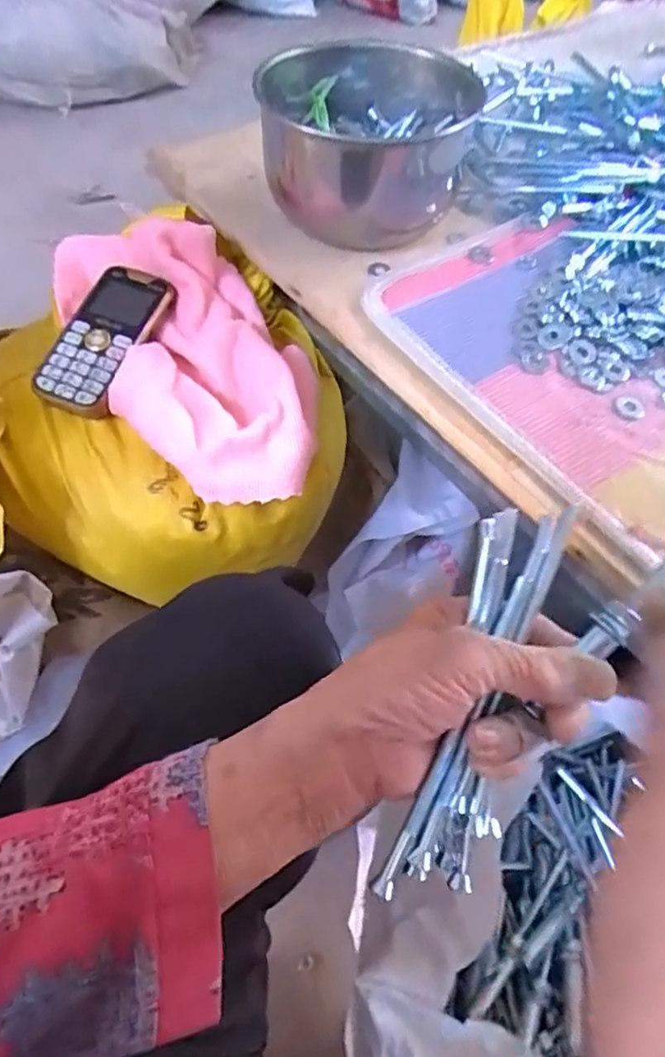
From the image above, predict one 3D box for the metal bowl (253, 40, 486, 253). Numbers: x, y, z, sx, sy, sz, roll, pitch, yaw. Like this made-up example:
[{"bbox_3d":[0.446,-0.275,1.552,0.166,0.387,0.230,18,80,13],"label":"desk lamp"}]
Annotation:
[{"bbox_3d":[0.026,-0.310,0.519,0.159,0.079,0.174,0,57,0],"label":"metal bowl"}]

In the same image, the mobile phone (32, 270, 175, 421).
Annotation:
[{"bbox_3d":[-0.174,-0.145,0.487,0.057,0.016,0.124,22,72,-1],"label":"mobile phone"}]

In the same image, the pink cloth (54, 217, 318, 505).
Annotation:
[{"bbox_3d":[-0.101,-0.136,0.479,0.144,0.061,0.265,-26,73,-16],"label":"pink cloth"}]

